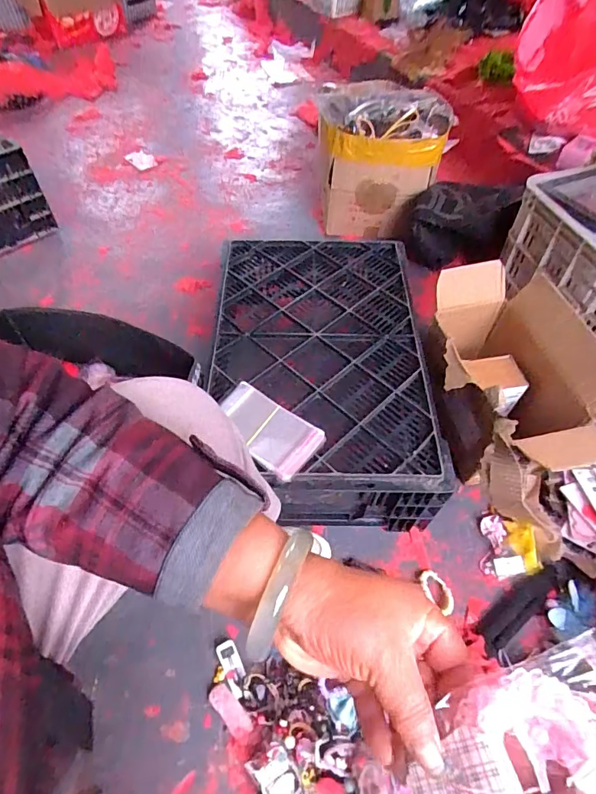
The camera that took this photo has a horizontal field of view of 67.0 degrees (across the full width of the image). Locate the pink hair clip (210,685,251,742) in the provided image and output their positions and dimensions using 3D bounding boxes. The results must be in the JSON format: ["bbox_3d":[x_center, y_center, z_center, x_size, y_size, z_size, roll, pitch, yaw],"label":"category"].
[{"bbox_3d":[-0.094,0.439,0.627,0.028,0.005,0.074,-37,63,-25],"label":"pink hair clip"}]

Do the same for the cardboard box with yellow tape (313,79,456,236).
[{"bbox_3d":[0.210,-0.621,1.190,0.302,0.274,0.300,3,54,1],"label":"cardboard box with yellow tape"}]

